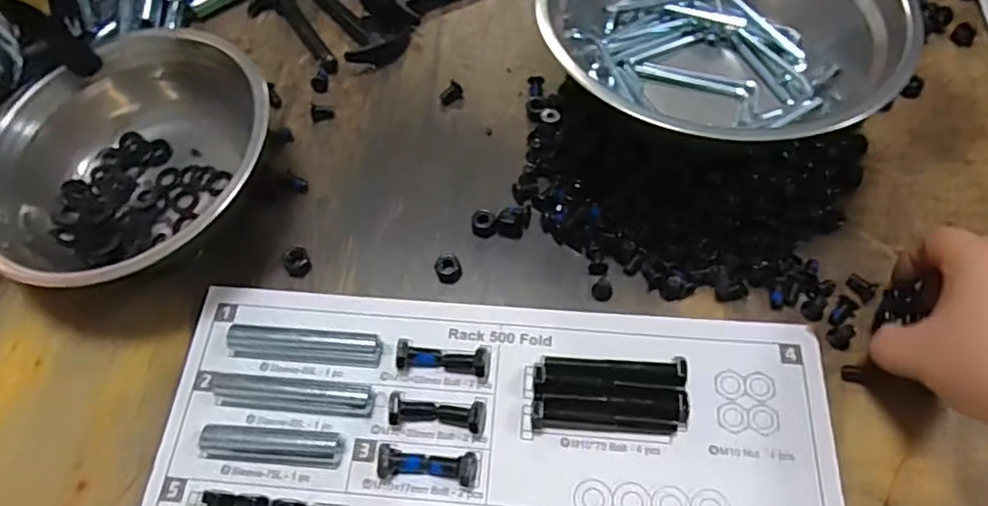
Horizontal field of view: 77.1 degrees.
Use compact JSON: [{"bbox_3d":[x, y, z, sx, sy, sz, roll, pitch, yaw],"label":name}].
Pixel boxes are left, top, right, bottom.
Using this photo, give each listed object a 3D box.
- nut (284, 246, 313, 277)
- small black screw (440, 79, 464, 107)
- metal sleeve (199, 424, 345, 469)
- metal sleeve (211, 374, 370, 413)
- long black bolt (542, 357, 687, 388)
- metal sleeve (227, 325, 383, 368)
[{"bbox_3d":[-0.126,0.005,0.396,0.016,0.012,0.016,-1,62,1],"label":"nut"},{"bbox_3d":[-0.031,-0.117,0.457,0.019,0.010,0.011,-37,67,-16],"label":"small black screw"},{"bbox_3d":[-0.122,0.105,0.339,0.076,0.015,0.016,4,62,3],"label":"metal sleeve"},{"bbox_3d":[-0.114,0.080,0.352,0.087,0.015,0.015,4,62,3],"label":"metal sleeve"},{"bbox_3d":[0.069,0.068,0.357,0.079,0.011,0.016,3,62,3],"label":"long black bolt"},{"bbox_3d":[-0.111,0.054,0.365,0.088,0.013,0.019,3,62,3],"label":"metal sleeve"}]

